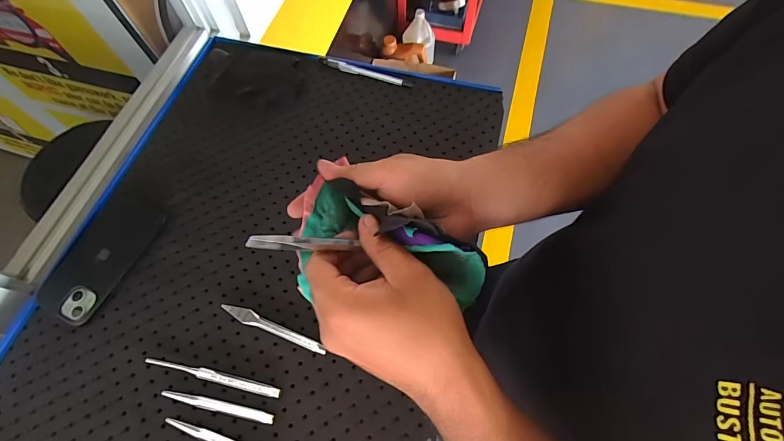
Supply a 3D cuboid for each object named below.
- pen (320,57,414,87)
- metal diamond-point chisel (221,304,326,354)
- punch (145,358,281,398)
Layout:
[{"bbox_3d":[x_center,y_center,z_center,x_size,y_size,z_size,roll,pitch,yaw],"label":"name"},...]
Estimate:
[{"bbox_3d":[-0.040,-0.220,0.565,0.144,0.013,0.010,17,66,9],"label":"pen"},{"bbox_3d":[-0.128,0.117,0.411,0.122,0.008,0.014,22,67,11],"label":"metal diamond-point chisel"},{"bbox_3d":[-0.184,0.161,0.393,0.145,0.007,0.011,12,65,7],"label":"punch"}]

